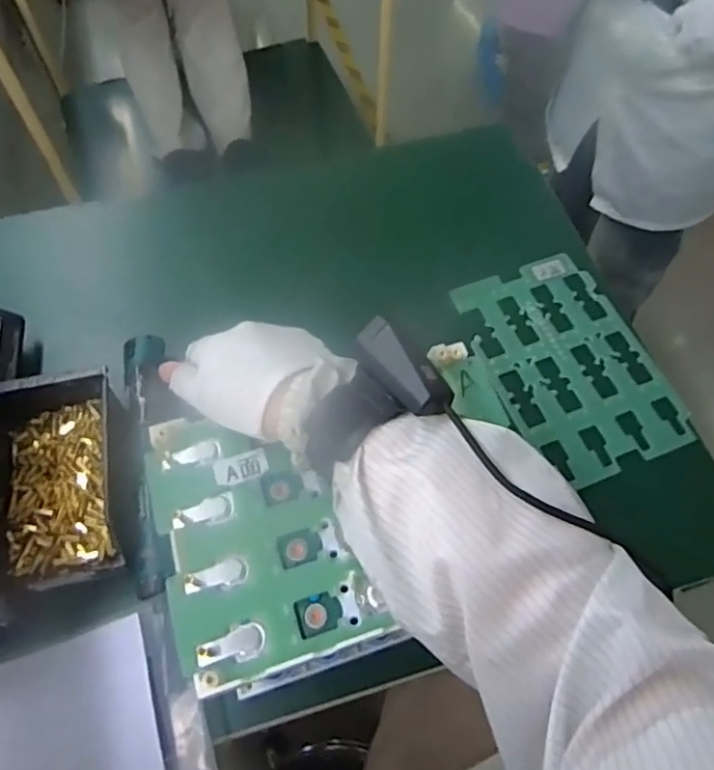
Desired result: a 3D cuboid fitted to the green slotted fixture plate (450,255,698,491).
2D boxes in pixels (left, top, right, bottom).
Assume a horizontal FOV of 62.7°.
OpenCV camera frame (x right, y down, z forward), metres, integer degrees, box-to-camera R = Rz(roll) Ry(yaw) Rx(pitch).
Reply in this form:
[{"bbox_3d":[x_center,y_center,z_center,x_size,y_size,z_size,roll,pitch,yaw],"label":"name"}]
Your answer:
[{"bbox_3d":[0.222,-0.025,0.618,0.170,0.009,0.247,-17,63,-9],"label":"green slotted fixture plate"}]

